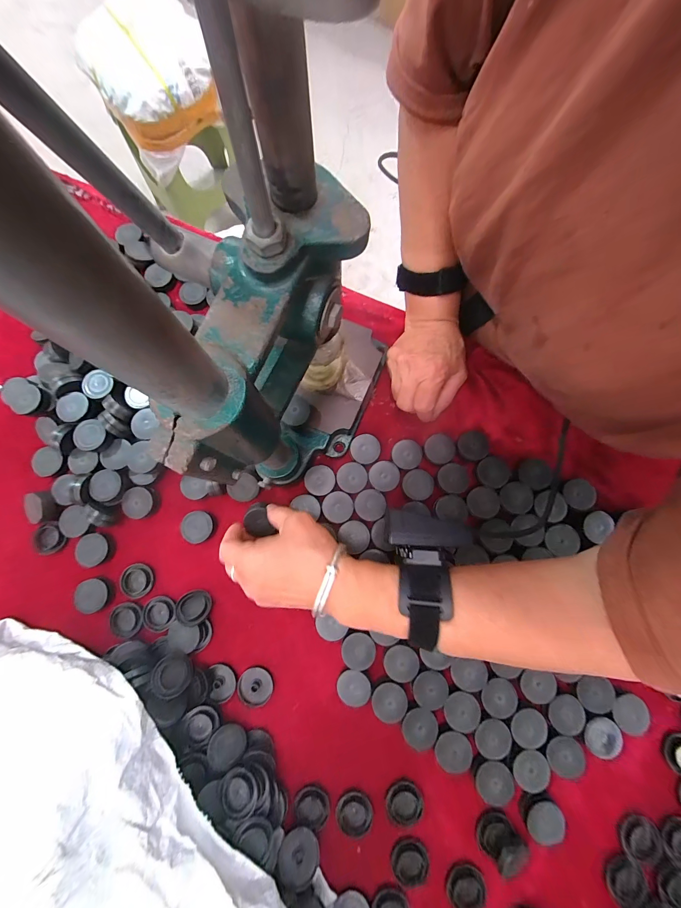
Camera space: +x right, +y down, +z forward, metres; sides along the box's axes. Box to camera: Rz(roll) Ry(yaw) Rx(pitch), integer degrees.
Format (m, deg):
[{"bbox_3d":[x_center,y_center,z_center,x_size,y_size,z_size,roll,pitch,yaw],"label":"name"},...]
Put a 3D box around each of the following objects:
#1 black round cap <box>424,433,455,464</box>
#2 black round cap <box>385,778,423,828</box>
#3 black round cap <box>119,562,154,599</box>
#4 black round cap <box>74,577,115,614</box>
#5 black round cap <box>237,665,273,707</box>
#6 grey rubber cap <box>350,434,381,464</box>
[{"bbox_3d":[0.107,-0.005,0.339,0.030,0.012,0.032,0,78,1],"label":"black round cap"},{"bbox_3d":[0.058,0.313,0.279,0.032,0.005,0.030,0,78,1],"label":"black round cap"},{"bbox_3d":[-0.210,0.130,0.320,0.032,0.004,0.033,0,78,1],"label":"black round cap"},{"bbox_3d":[-0.249,0.142,0.314,0.034,0.007,0.032,0,78,1],"label":"black round cap"},{"bbox_3d":[-0.083,0.226,0.302,0.033,0.006,0.030,33,64,2],"label":"black round cap"},{"bbox_3d":[0.027,-0.005,0.338,0.031,0.010,0.031,0,78,1],"label":"grey rubber cap"}]

